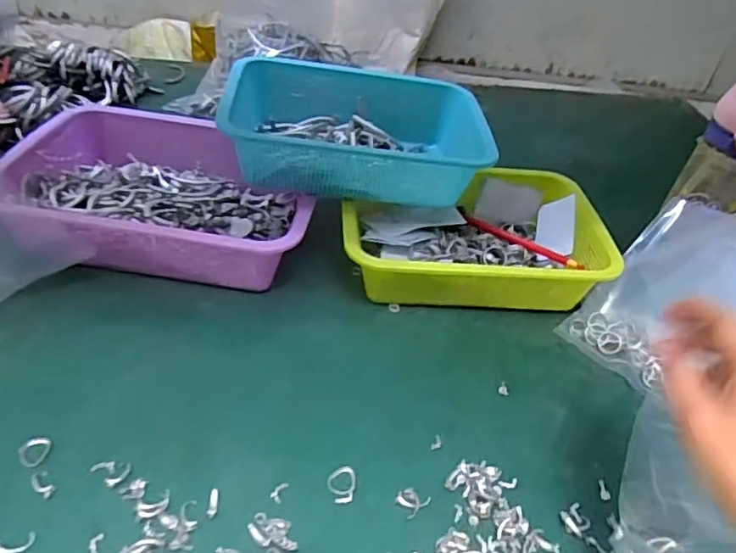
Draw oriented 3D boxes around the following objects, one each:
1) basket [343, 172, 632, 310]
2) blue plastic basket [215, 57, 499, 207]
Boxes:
[{"bbox_3d":[0.104,-0.040,0.636,0.262,0.078,0.171,3,37,-5],"label":"basket"},{"bbox_3d":[-0.011,-0.152,0.626,0.256,0.089,0.159,2,40,-8],"label":"blue plastic basket"}]

